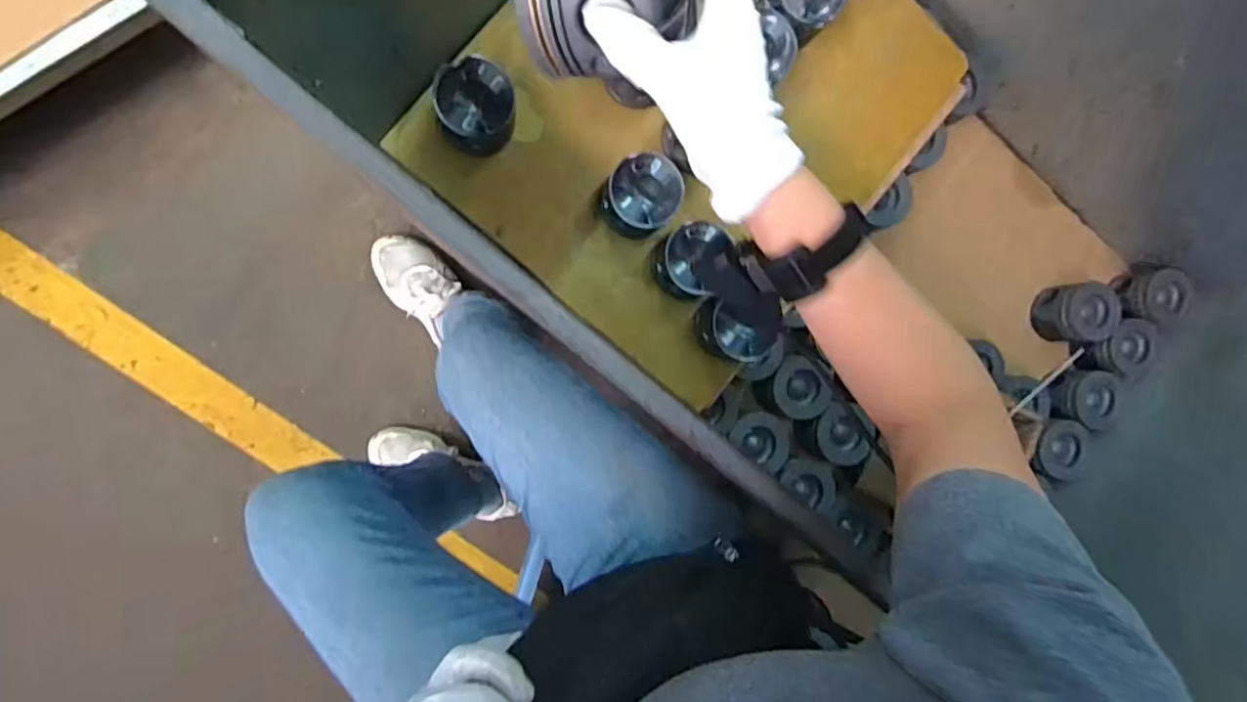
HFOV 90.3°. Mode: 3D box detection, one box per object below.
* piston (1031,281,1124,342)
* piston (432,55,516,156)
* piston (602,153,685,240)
[{"bbox_3d":[0.704,-0.061,0.973,0.087,0.082,0.093,-2,92,-10],"label":"piston"},{"bbox_3d":[-0.170,-0.280,0.719,0.084,0.080,0.090,0,92,-11],"label":"piston"},{"bbox_3d":[0.020,-0.186,0.753,0.089,0.061,0.091,41,85,-9],"label":"piston"}]

